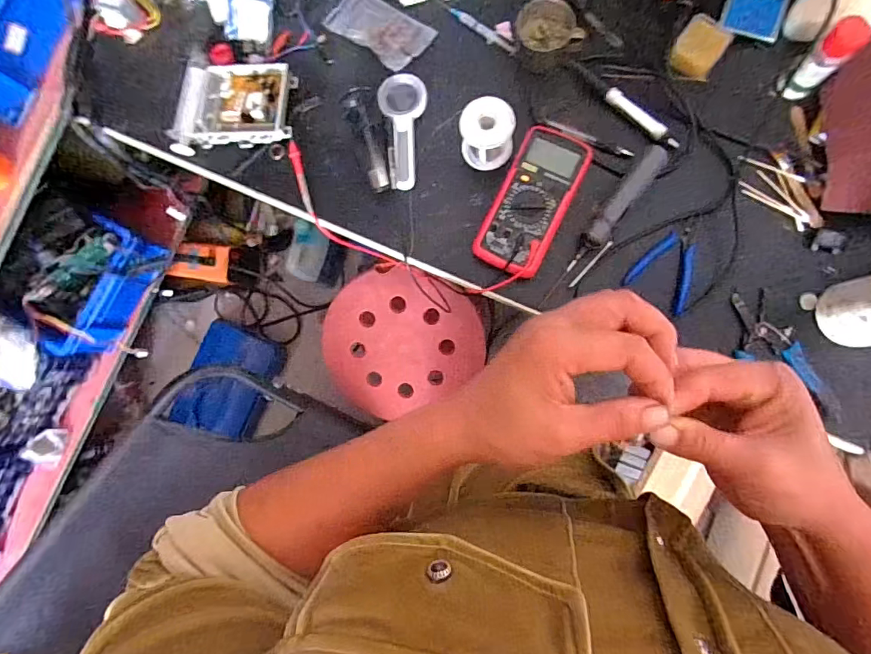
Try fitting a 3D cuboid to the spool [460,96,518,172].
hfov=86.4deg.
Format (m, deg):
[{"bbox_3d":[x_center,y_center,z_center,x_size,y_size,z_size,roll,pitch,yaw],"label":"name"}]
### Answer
[{"bbox_3d":[0.070,-0.257,0.621,0.068,0.071,0.062,2,85,6],"label":"spool"}]

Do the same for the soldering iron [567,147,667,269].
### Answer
[{"bbox_3d":[0.236,-0.154,0.607,0.026,0.029,0.188,38,90,8],"label":"soldering iron"}]

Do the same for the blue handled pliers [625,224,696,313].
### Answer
[{"bbox_3d":[0.314,-0.083,0.611,0.086,0.018,0.104,33,89,8],"label":"blue handled pliers"}]

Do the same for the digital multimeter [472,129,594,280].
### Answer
[{"bbox_3d":[0.132,-0.169,0.620,0.094,0.035,0.204,25,88,8],"label":"digital multimeter"}]

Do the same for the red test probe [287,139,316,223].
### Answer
[{"bbox_3d":[-0.191,-0.211,0.670,0.017,0.007,0.122,-20,83,4],"label":"red test probe"}]

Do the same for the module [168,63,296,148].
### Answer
[{"bbox_3d":[-0.293,-0.324,0.675,0.164,0.031,0.125,-1,85,6],"label":"module"}]

